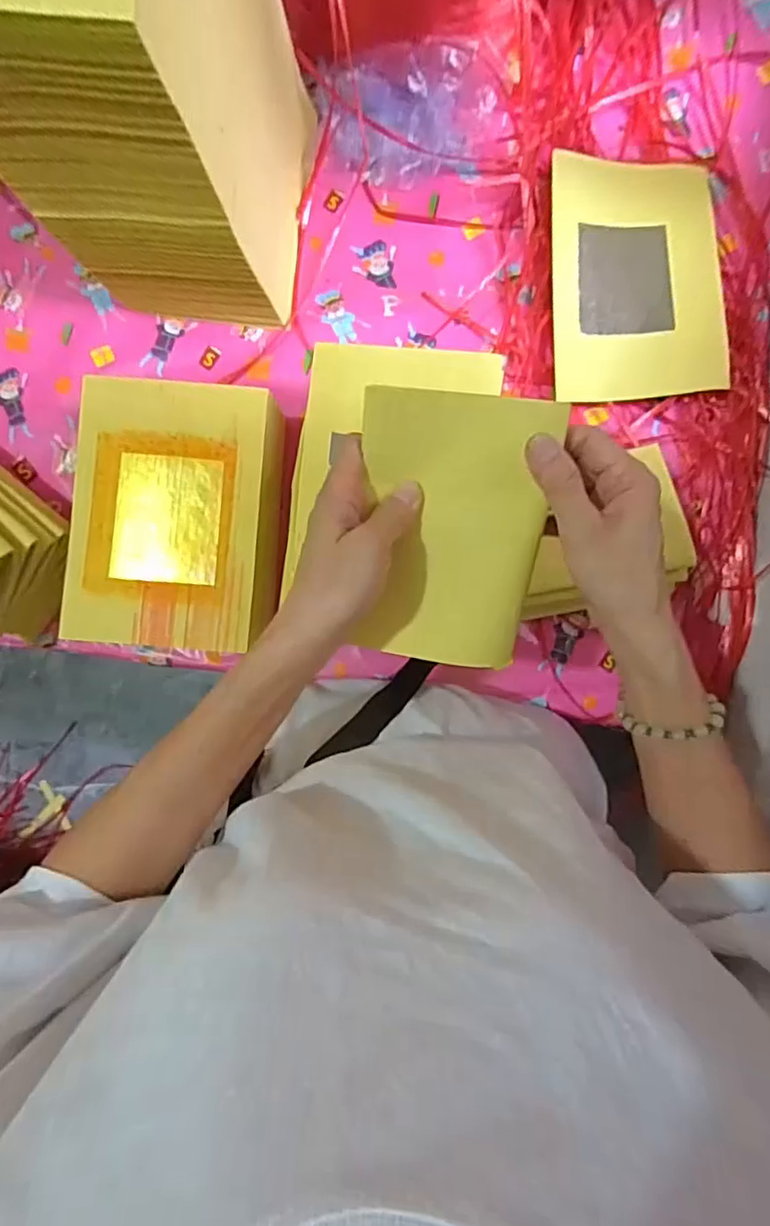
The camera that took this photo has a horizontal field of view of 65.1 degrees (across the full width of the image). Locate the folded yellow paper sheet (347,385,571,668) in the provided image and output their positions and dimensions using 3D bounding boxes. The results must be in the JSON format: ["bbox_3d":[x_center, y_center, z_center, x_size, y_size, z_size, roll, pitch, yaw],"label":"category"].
[{"bbox_3d":[0.037,-0.047,0.356,0.105,0.012,0.155,10,106,8],"label":"folded yellow paper sheet"}]

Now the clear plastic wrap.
[{"bbox_3d":[0.029,-0.474,0.575,0.192,0.061,0.087,-2,89,1],"label":"clear plastic wrap"}]

